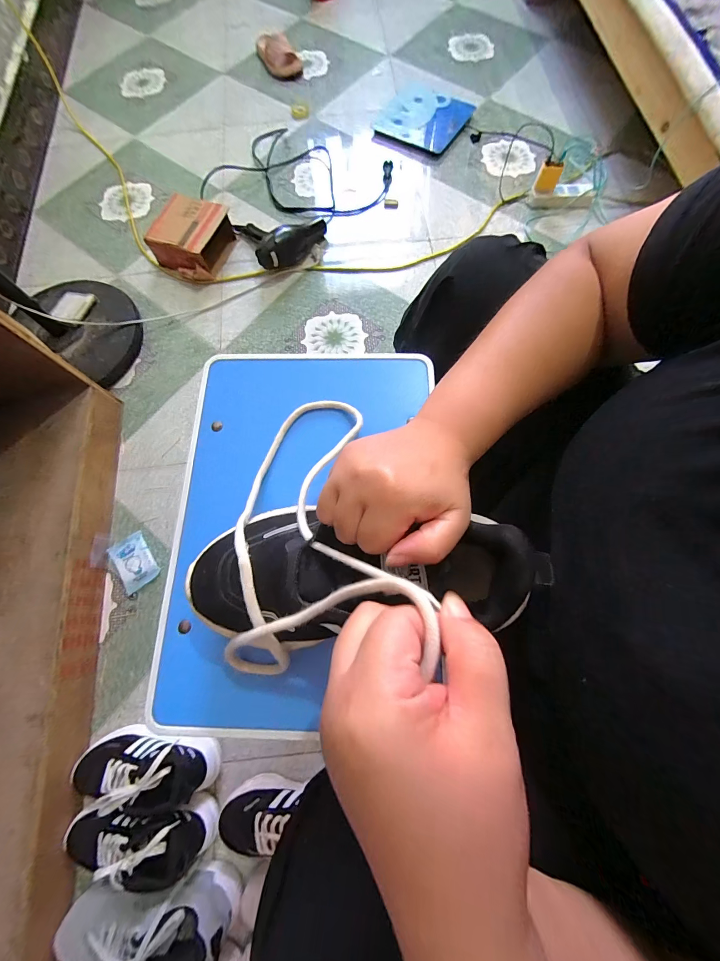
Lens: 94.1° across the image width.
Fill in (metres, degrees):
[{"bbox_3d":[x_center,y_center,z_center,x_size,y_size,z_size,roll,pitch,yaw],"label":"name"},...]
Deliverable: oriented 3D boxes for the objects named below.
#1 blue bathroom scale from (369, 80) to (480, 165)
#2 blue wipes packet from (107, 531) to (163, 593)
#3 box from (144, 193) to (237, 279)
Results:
[{"bbox_3d":[0.208,-1.178,1.085,0.282,0.032,0.306,27,76,9],"label":"blue bathroom scale"},{"bbox_3d":[-0.484,0.173,0.718,0.076,0.012,0.110,-33,75,-8],"label":"blue wipes packet"},{"bbox_3d":[-0.462,-0.665,0.920,0.178,0.099,0.196,22,76,8],"label":"box"}]

